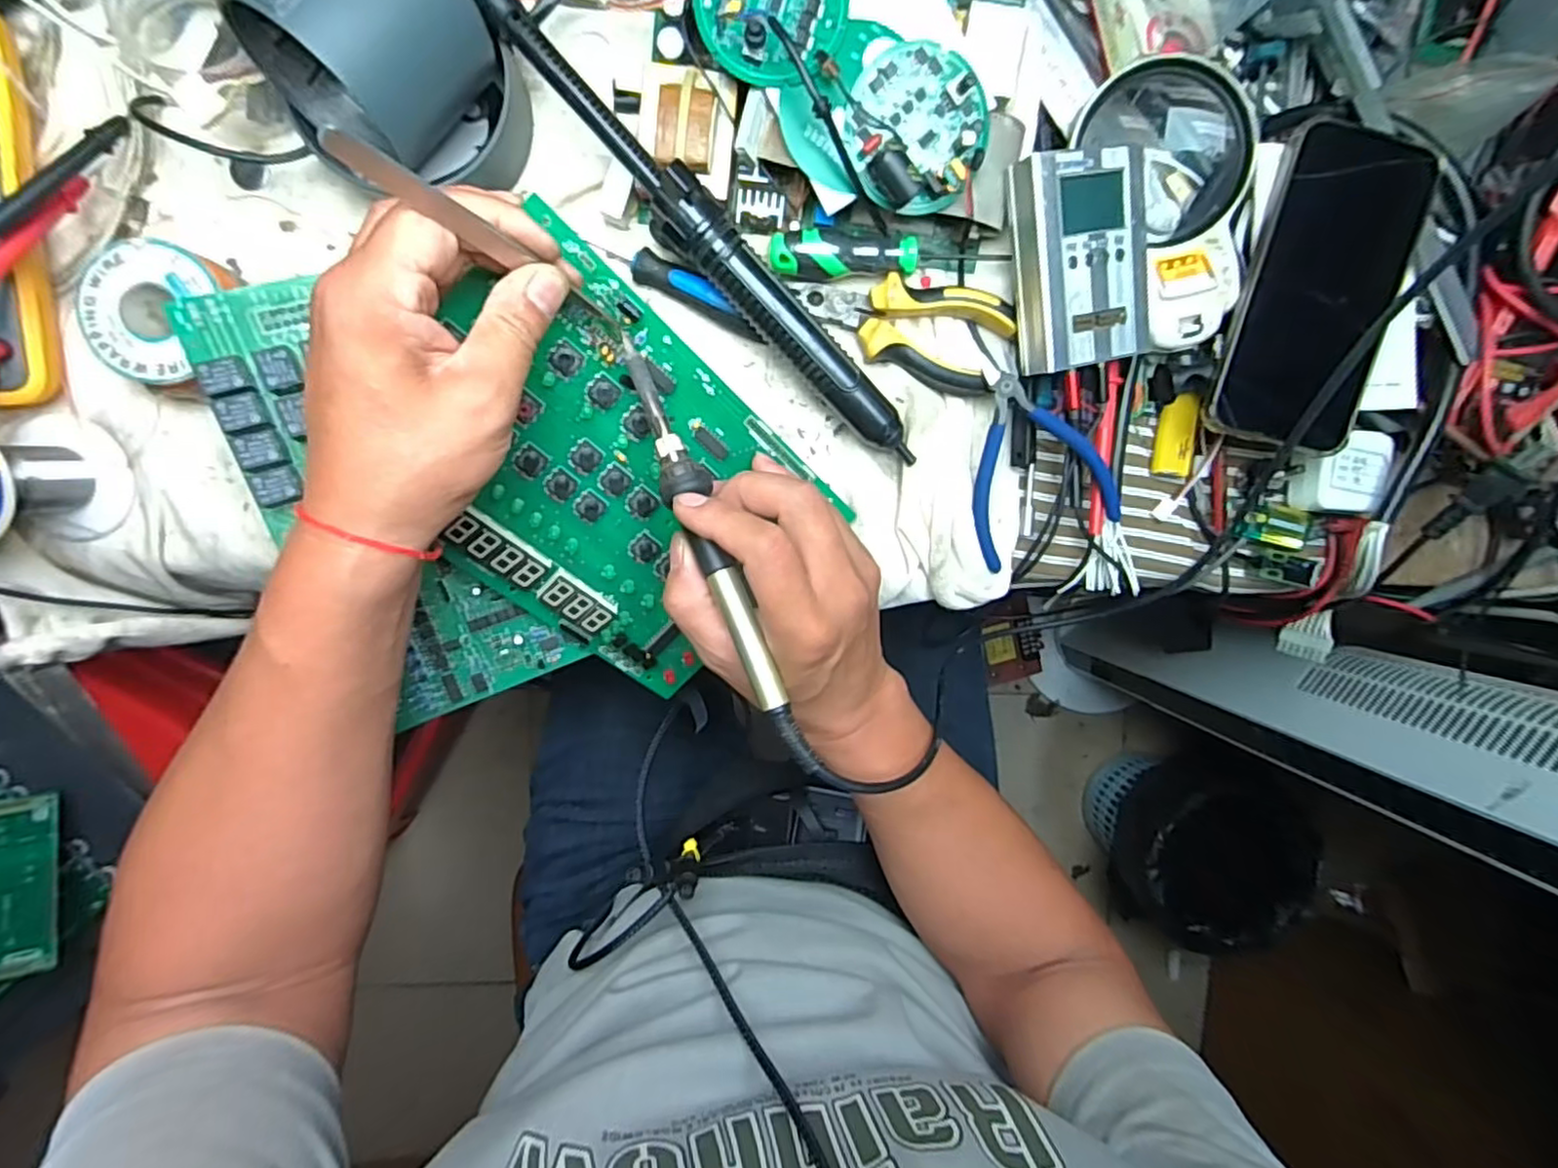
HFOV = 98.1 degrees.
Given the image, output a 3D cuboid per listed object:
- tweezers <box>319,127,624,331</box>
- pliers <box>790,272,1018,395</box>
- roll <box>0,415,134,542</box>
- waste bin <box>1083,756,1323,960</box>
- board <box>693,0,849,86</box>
[{"bbox_3d":[-0.105,-0.127,0.255,0.009,0.127,0.008,23,96,28],"label":"tweezers"},{"bbox_3d":[0.069,-0.146,0.372,0.114,0.019,0.052,19,95,-7],"label":"pliers"},{"bbox_3d":[-0.380,-0.051,0.332,0.058,0.067,0.067,3,97,-6],"label":"roll"},{"bbox_3d":[0.636,0.391,1.068,0.271,0.230,0.272,0,97,-5],"label":"waste bin"},{"bbox_3d":[-0.003,-0.272,0.315,0.069,0.023,0.060,7,97,-6],"label":"board"}]

